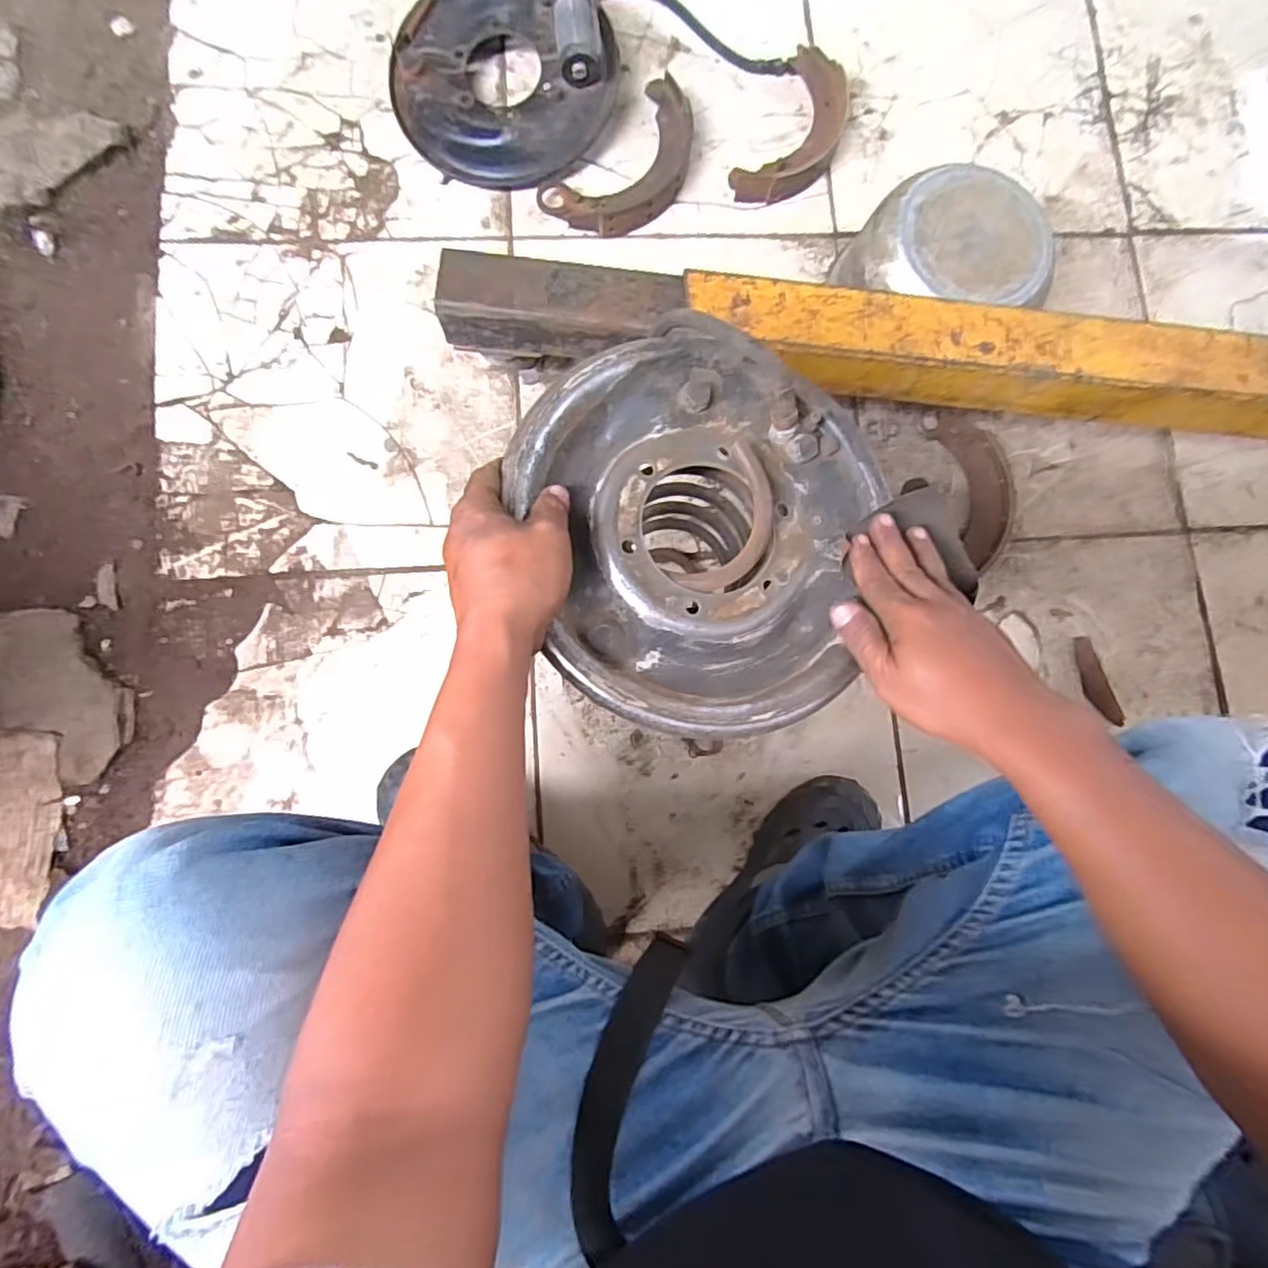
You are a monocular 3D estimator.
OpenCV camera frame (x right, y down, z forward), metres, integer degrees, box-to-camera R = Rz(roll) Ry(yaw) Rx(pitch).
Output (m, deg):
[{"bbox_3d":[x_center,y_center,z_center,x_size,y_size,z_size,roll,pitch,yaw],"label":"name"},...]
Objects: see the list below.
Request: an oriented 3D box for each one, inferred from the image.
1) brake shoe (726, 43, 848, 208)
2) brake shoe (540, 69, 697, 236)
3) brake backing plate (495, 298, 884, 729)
[{"bbox_3d":[0.206,-0.624,0.795,0.097,0.035,0.215,28,84,-1],"label":"brake shoe"},{"bbox_3d":[-0.002,-0.566,0.775,0.216,0.033,0.119,-45,89,-6],"label":"brake shoe"},{"bbox_3d":[0.039,-0.072,0.418,0.237,0.050,0.257,0,85,-4],"label":"brake backing plate"}]

